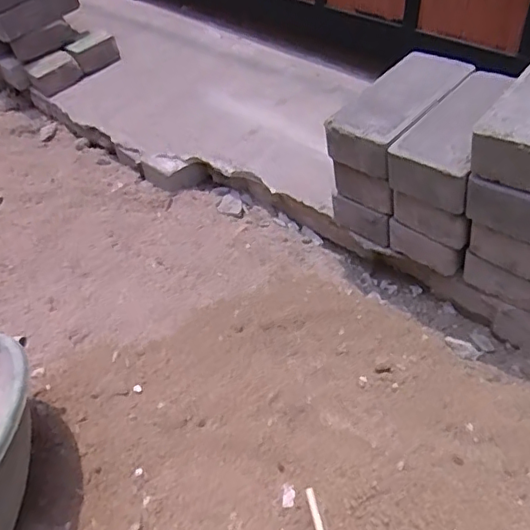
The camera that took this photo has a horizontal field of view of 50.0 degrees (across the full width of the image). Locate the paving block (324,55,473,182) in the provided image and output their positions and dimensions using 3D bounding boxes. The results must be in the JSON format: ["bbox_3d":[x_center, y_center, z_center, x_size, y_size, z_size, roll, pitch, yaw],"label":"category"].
[{"bbox_3d":[0.186,-0.217,0.786,0.205,0.059,0.106,-44,54,-16],"label":"paving block"}]

